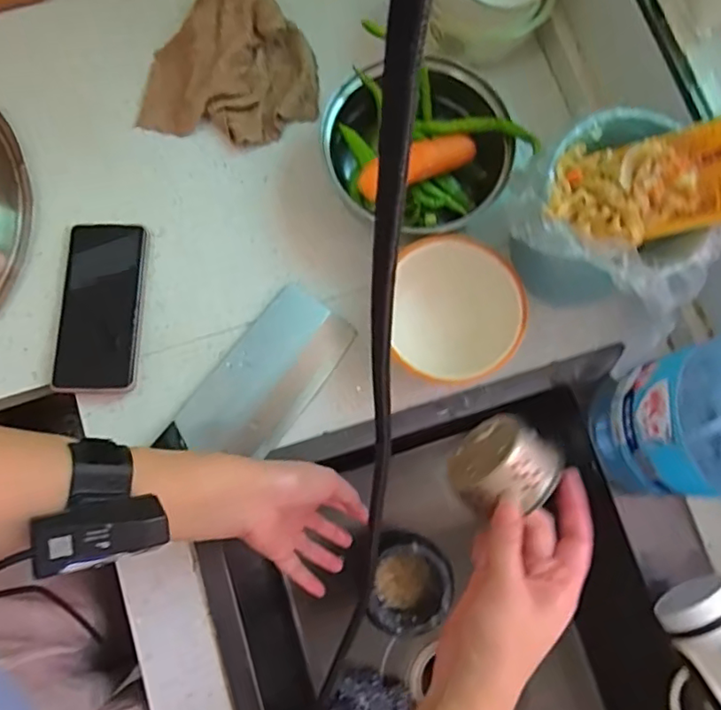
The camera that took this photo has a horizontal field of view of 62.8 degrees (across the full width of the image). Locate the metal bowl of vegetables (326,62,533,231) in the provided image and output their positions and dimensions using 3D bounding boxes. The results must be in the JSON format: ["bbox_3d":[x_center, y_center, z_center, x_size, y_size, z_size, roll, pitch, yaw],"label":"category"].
[{"bbox_3d":[0.061,-0.192,0.564,0.168,0.068,0.168,0,80,-1],"label":"metal bowl of vegetables"}]

